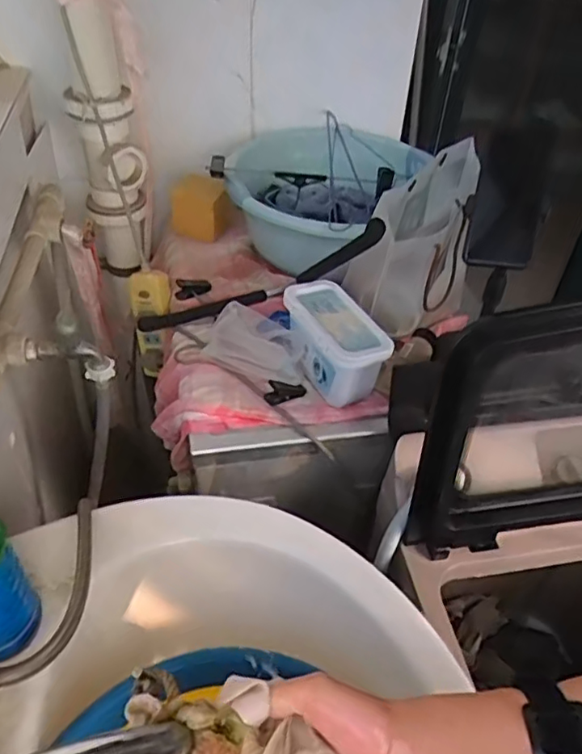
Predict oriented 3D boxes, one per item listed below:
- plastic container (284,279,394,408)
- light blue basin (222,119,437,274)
[{"bbox_3d":[0.055,-0.036,0.775,0.082,0.110,0.165,-16,46,-22],"label":"plastic container"},{"bbox_3d":[0.022,-0.323,1.022,0.337,0.131,0.354,3,42,-3],"label":"light blue basin"}]

